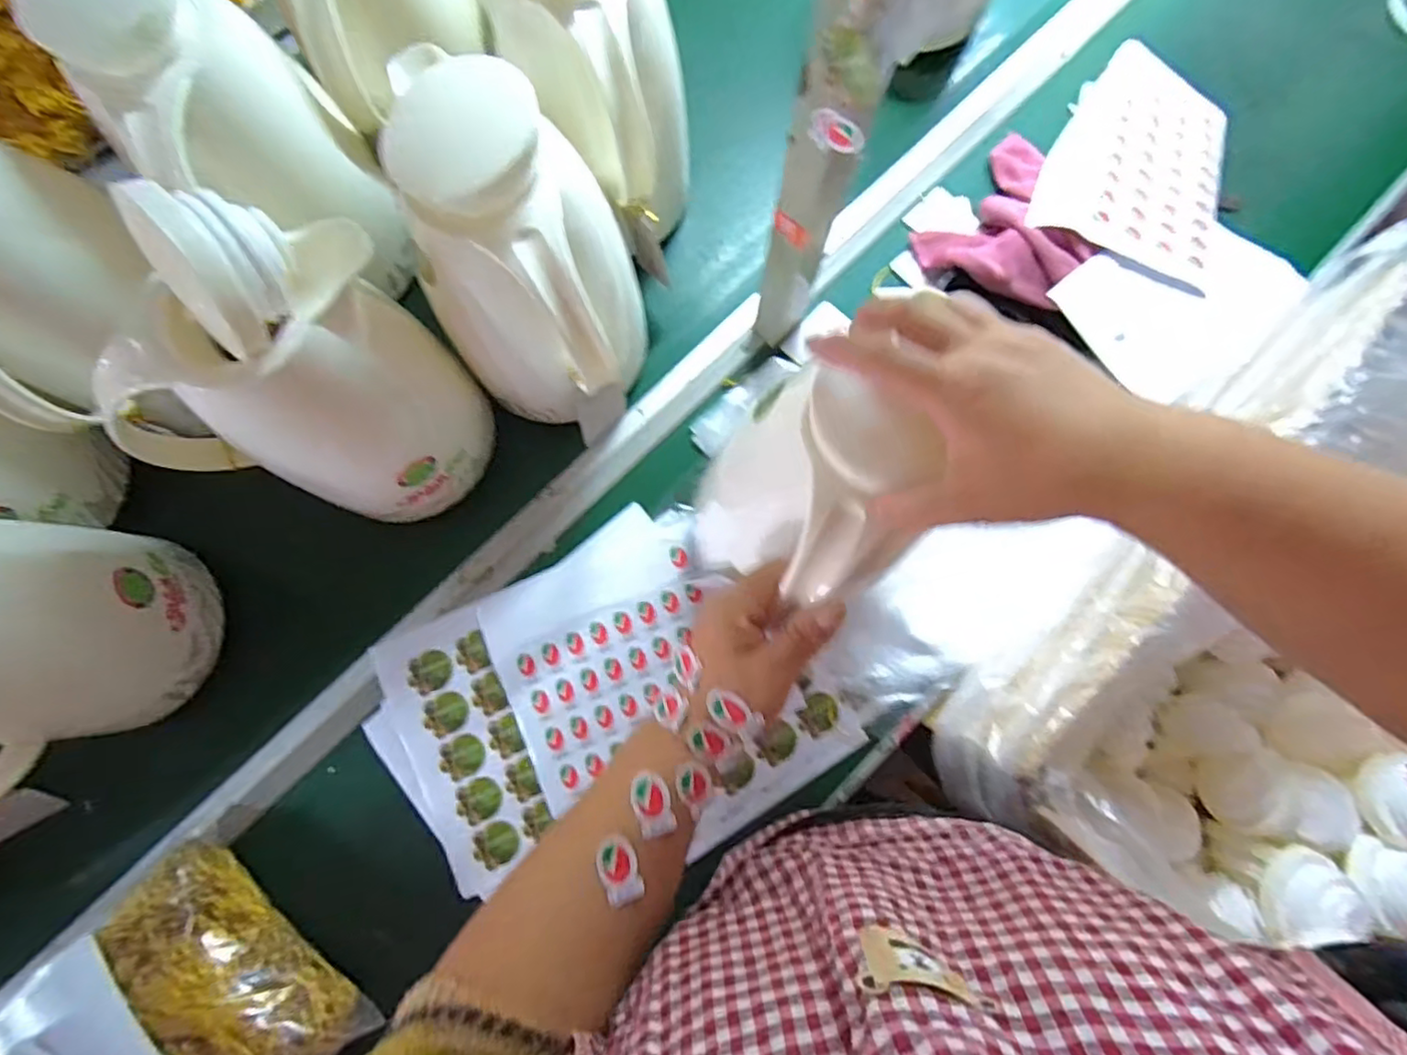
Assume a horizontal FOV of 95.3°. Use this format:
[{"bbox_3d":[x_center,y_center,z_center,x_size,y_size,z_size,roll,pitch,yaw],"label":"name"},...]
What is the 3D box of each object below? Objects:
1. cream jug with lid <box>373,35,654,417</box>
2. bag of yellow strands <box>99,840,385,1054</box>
[{"bbox_3d":[-0.117,-0.165,0.467,0.121,0.265,0.125,9,79,1],"label":"cream jug with lid"},{"bbox_3d":[-0.341,0.319,0.468,0.082,0.074,0.192,-40,82,-8],"label":"bag of yellow strands"}]

